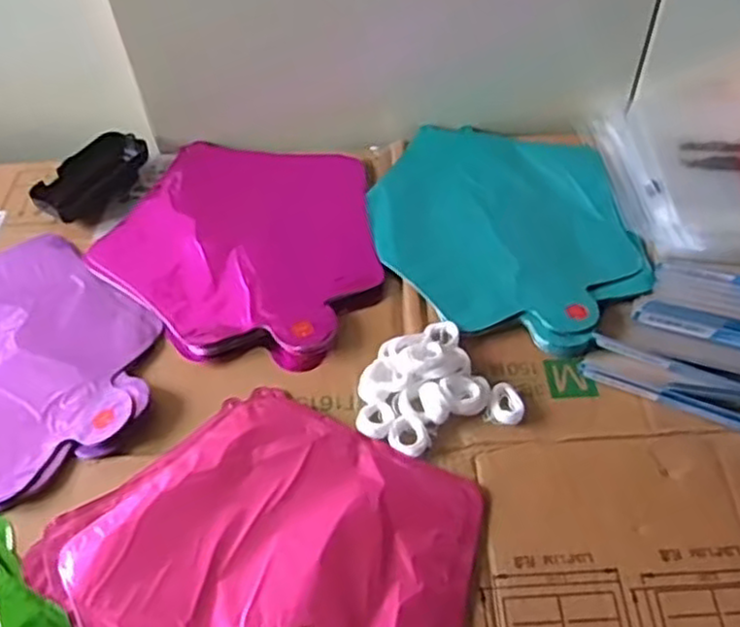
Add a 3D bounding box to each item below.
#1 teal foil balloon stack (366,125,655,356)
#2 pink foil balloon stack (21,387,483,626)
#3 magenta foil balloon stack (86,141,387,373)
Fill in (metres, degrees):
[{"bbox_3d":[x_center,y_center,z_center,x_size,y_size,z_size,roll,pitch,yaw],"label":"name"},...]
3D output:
[{"bbox_3d":[0.107,-0.076,0.601,0.203,0.022,0.262,-5,53,2],"label":"teal foil balloon stack"},{"bbox_3d":[-0.062,0.156,0.415,0.255,0.044,0.243,-37,59,-22],"label":"pink foil balloon stack"},{"bbox_3d":[-0.105,-0.061,0.599,0.227,0.019,0.230,3,53,8],"label":"magenta foil balloon stack"}]

